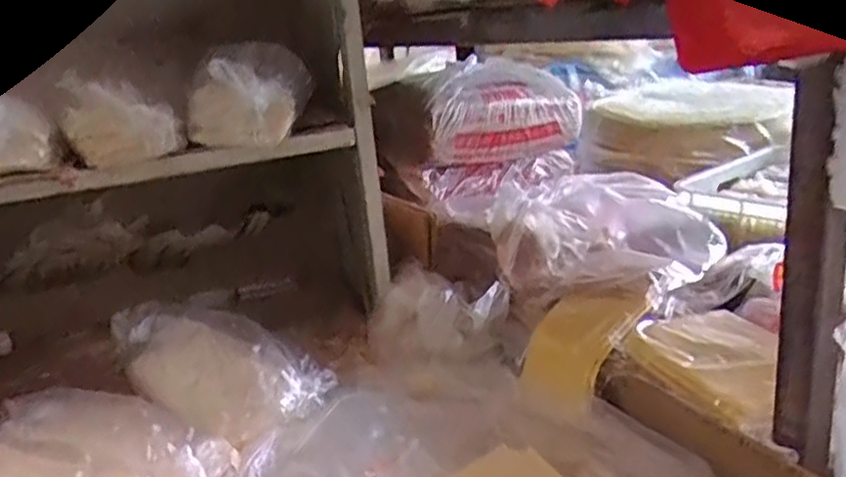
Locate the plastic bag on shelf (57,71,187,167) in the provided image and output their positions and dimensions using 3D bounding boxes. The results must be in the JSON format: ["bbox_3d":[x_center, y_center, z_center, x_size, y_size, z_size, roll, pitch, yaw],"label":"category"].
[{"bbox_3d":[-0.375,-0.151,0.855,0.131,0.100,0.098,-14,20,-22],"label":"plastic bag on shelf"}]

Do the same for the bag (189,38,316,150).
[{"bbox_3d":[-0.235,-0.196,0.922,0.138,0.118,0.144,-4,19,6],"label":"bag"}]

